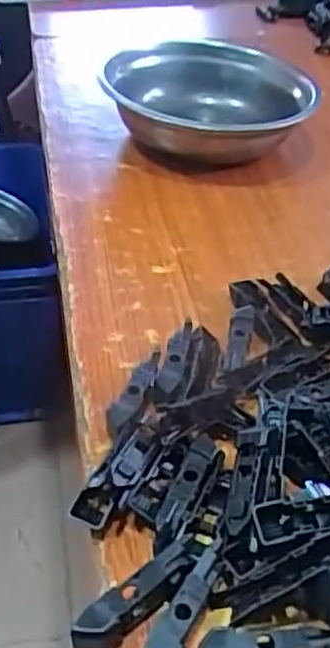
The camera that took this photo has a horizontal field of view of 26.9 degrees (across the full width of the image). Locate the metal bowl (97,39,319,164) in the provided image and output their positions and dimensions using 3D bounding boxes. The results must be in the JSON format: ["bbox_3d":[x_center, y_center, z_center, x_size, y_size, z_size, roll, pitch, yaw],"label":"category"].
[{"bbox_3d":[0.040,-0.210,0.669,0.177,0.071,0.193,3,41,-2],"label":"metal bowl"}]

